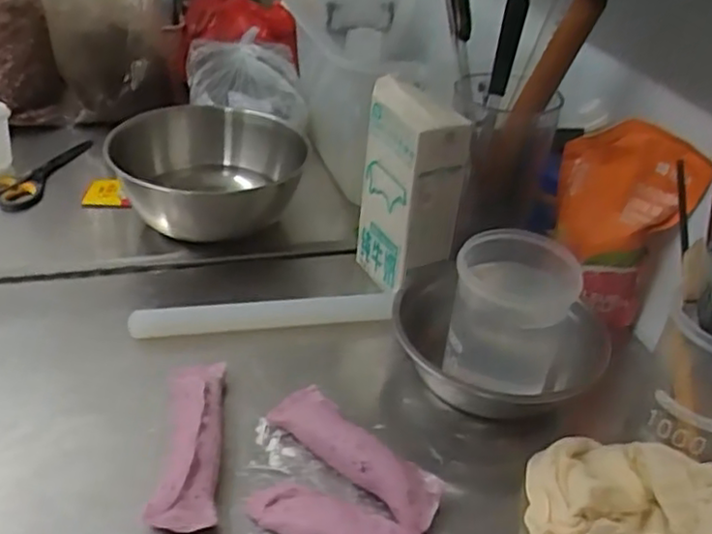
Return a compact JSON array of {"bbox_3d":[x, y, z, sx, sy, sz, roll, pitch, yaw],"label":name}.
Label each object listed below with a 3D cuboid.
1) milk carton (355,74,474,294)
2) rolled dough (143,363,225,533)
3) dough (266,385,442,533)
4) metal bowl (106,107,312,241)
[{"bbox_3d":[0.055,-0.075,0.684,0.068,0.193,0.106,-11,38,-20],"label":"milk carton"},{"bbox_3d":[-0.130,0.131,0.536,0.047,0.029,0.152,-1,35,-7],"label":"rolled dough"},{"bbox_3d":[-0.001,0.144,0.536,0.157,0.030,0.047,30,43,33],"label":"dough"},{"bbox_3d":[-0.162,-0.099,0.802,0.205,0.100,0.215,3,35,-2],"label":"metal bowl"}]

